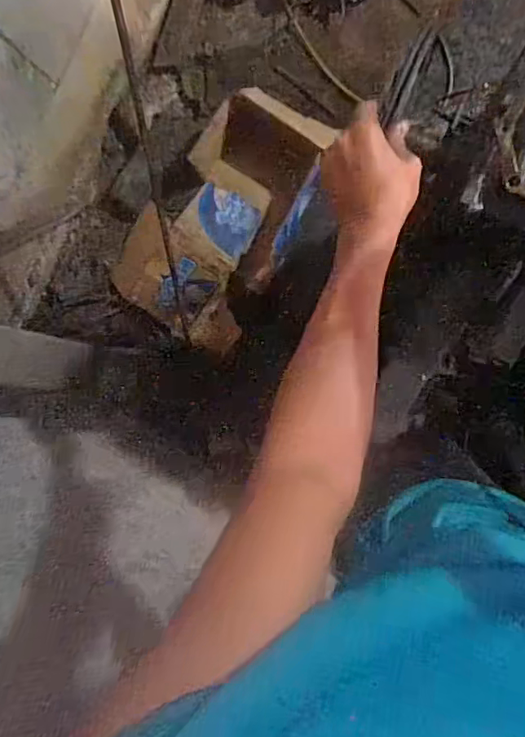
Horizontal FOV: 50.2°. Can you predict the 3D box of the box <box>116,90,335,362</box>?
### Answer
[{"bbox_3d":[-0.088,-0.343,1.367,0.577,0.196,0.387,-44,87,8],"label":"box"}]

